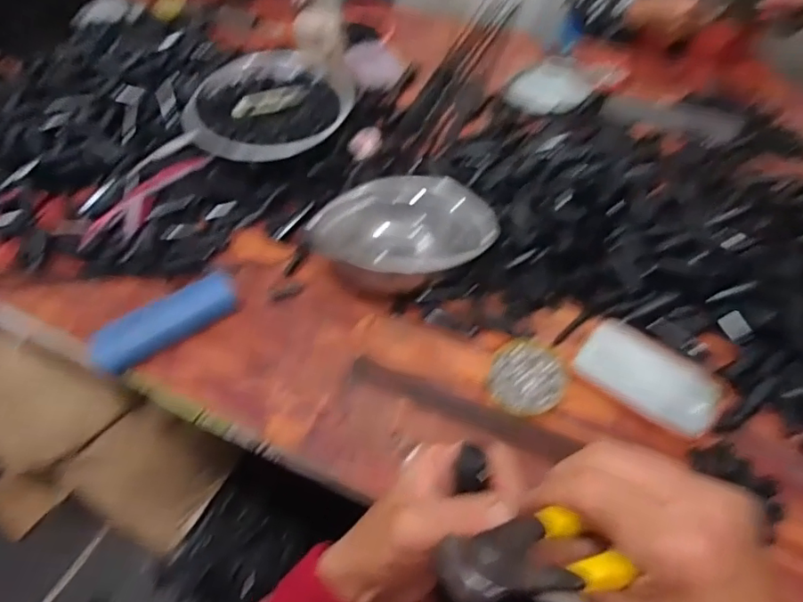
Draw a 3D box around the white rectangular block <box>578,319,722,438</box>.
[{"bbox_3d":[0.261,0.076,0.586,0.140,0.010,0.086,35,61,27],"label":"white rectangular block"}]

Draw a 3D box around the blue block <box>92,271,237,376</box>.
[{"bbox_3d":[-0.271,0.022,0.644,0.167,0.032,0.050,-33,57,-21],"label":"blue block"}]

